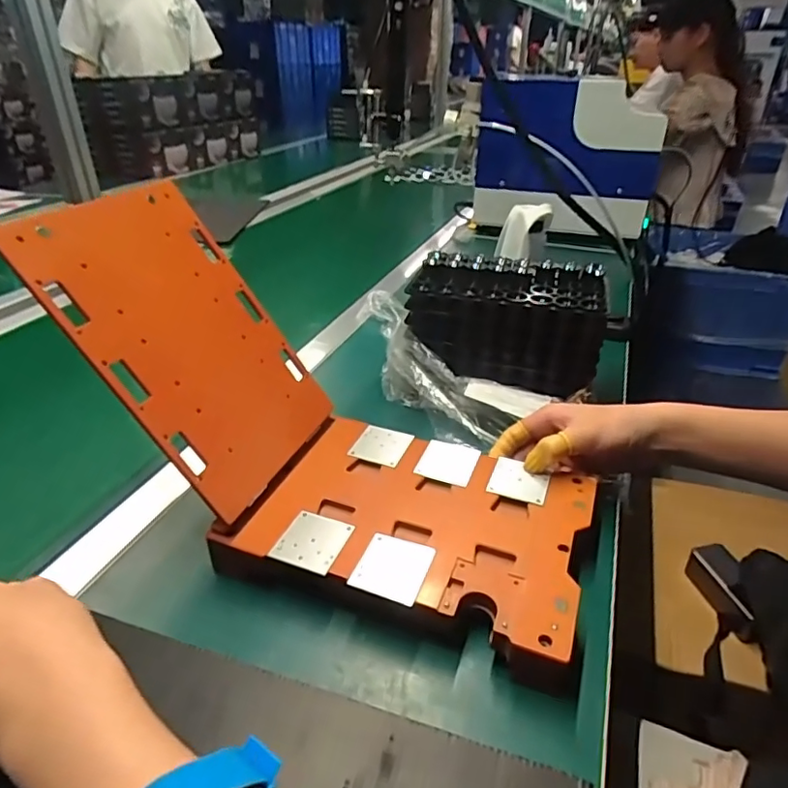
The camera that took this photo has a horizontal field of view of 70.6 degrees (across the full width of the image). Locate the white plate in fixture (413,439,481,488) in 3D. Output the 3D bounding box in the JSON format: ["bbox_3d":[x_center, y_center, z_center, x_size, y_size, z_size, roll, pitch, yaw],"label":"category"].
[{"bbox_3d":[0.046,0.056,0.467,0.045,0.004,0.048,13,37,18],"label":"white plate in fixture"}]

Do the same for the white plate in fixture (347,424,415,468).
[{"bbox_3d":[-0.012,0.044,0.484,0.046,0.006,0.046,10,38,22],"label":"white plate in fixture"}]

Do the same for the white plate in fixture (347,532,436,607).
[{"bbox_3d":[0.000,0.112,0.366,0.045,0.004,0.047,12,34,18],"label":"white plate in fixture"}]

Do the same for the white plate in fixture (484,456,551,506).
[{"bbox_3d":[0.099,0.068,0.439,0.043,0.004,0.044,11,31,20],"label":"white plate in fixture"}]

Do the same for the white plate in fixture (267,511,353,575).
[{"bbox_3d":[-0.057,0.102,0.390,0.044,0.004,0.048,12,34,18],"label":"white plate in fixture"}]

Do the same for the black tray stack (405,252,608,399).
[{"bbox_3d":[0.119,-0.077,0.581,0.191,0.106,0.099,12,34,18],"label":"black tray stack"}]

